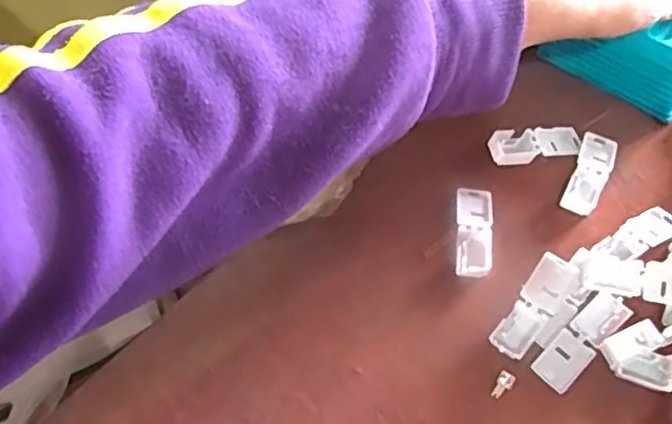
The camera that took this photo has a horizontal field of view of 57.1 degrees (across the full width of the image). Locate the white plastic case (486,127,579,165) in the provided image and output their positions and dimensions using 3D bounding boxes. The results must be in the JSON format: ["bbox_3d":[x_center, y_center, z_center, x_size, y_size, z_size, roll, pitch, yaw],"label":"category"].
[{"bbox_3d":[0.120,-0.041,0.369,0.057,0.010,0.022,-13,59,-3],"label":"white plastic case"}]

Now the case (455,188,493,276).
[{"bbox_3d":[0.077,0.010,0.344,0.020,0.009,0.055,5,60,7],"label":"case"}]

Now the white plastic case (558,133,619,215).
[{"bbox_3d":[0.149,-0.023,0.361,0.020,0.006,0.057,22,63,16],"label":"white plastic case"}]

